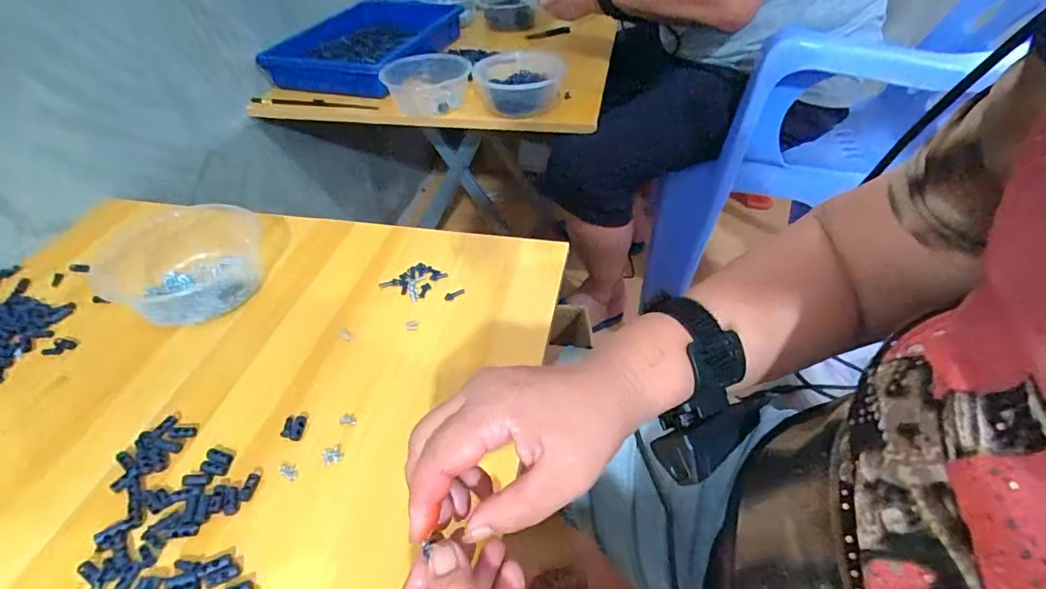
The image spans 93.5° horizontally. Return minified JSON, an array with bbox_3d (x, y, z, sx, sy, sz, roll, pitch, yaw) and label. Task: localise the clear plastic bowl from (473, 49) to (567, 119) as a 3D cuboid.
[{"bbox_3d":[-0.007,-0.333,0.762,0.131,0.053,0.165,-3,43,0],"label":"clear plastic bowl"}]

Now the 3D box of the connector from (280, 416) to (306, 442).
[{"bbox_3d":[-0.173,0.099,0.371,0.016,0.004,0.019,0,45,2],"label":"connector"}]

